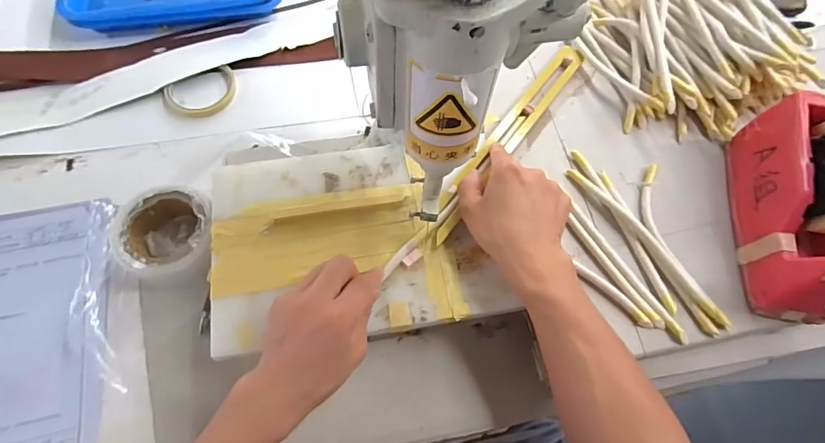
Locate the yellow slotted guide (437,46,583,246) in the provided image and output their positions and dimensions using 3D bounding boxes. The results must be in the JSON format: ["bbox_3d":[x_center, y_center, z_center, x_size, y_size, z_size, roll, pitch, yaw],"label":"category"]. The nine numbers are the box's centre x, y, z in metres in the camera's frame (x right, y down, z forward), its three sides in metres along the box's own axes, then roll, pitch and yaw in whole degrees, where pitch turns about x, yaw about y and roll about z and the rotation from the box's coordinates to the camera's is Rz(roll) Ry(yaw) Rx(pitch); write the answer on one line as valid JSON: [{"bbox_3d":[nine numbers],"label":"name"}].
[{"bbox_3d":[0.108,-0.098,0.511,0.031,0.011,0.302,34,67,13],"label":"yellow slotted guide"}]

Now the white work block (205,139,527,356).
[{"bbox_3d":[-0.060,0.012,0.462,0.272,0.019,0.197,-7,65,-6],"label":"white work block"}]

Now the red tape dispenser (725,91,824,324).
[{"bbox_3d":[0.365,-0.022,0.431,0.065,0.116,0.205,7,66,0],"label":"red tape dispenser"}]

